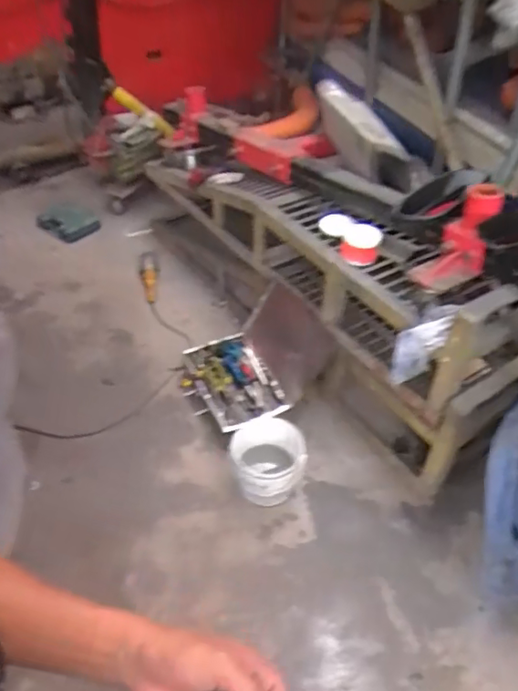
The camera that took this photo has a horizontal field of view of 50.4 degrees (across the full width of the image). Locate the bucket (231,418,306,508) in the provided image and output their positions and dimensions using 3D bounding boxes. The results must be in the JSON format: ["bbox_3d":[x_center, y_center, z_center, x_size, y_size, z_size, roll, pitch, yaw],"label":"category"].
[{"bbox_3d":[0.026,0.354,1.607,0.208,0.191,0.200,1,45,-1],"label":"bucket"}]

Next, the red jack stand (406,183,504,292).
[{"bbox_3d":[0.510,-0.261,1.388,0.086,0.292,0.144,1,35,-47],"label":"red jack stand"}]

